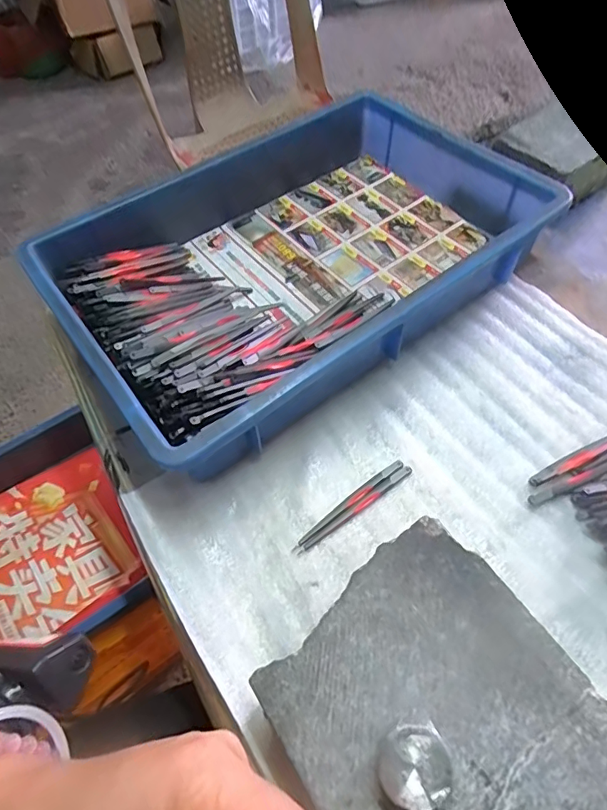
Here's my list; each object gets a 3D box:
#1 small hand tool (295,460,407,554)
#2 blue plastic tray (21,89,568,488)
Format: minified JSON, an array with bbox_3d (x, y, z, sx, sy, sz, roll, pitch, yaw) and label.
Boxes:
[{"bbox_3d":[0.035,0.075,0.385,0.108,0.005,0.008,-33,62,-18],"label":"small hand tool"},{"bbox_3d":[-0.004,-0.150,0.489,0.437,0.079,0.291,-34,62,-18],"label":"blue plastic tray"}]

